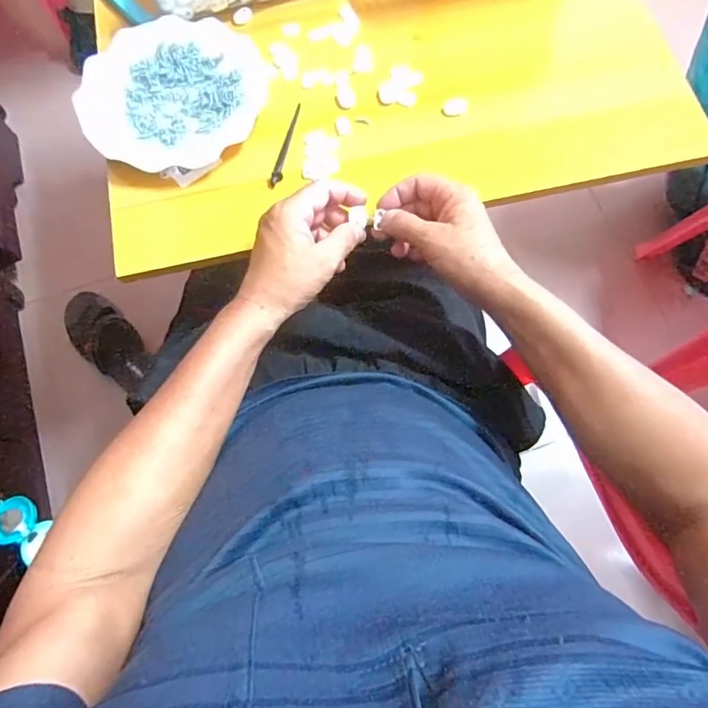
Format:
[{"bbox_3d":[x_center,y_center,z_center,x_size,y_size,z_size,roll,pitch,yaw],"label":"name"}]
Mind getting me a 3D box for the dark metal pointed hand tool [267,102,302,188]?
[{"bbox_3d":[-0.069,-0.210,0.500,0.012,0.005,0.102,10,72,3],"label":"dark metal pointed hand tool"}]

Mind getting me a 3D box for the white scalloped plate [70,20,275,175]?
[{"bbox_3d":[-0.184,-0.266,0.504,0.182,0.023,0.170,0,72,0],"label":"white scalloped plate"}]

